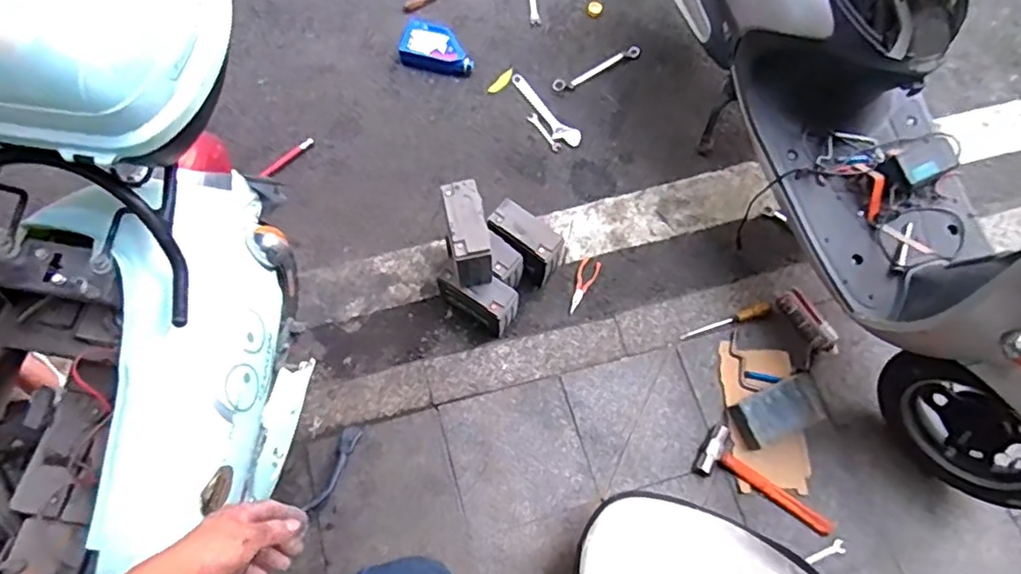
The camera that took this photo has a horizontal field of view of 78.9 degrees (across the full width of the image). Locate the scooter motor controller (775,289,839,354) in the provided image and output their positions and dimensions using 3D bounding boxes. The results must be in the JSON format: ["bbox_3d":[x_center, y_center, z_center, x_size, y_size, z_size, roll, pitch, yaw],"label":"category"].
[{"bbox_3d":[0.737,0.085,1.526,0.074,0.058,0.185,-33,72,-11],"label":"scooter motor controller"}]

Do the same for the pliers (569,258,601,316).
[{"bbox_3d":[0.178,-0.004,1.577,0.051,0.009,0.155,27,72,10],"label":"pliers"}]

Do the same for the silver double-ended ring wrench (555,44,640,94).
[{"bbox_3d":[0.255,-0.640,1.823,0.294,0.015,0.041,-27,71,-9],"label":"silver double-ended ring wrench"}]

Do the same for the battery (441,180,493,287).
[{"bbox_3d":[-0.091,-0.113,1.349,0.082,0.156,0.179,-9,68,-4],"label":"battery"}]

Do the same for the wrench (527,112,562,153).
[{"bbox_3d":[0.094,-0.435,1.736,0.033,0.006,0.143,-33,72,-11],"label":"wrench"}]

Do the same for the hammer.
[{"bbox_3d":[0.582,0.445,1.398,0.313,0.031,0.113,30,73,12],"label":"hammer"}]

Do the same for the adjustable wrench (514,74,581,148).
[{"bbox_3d":[0.091,-0.501,1.756,0.059,0.024,0.287,-37,73,-12],"label":"adjustable wrench"}]

